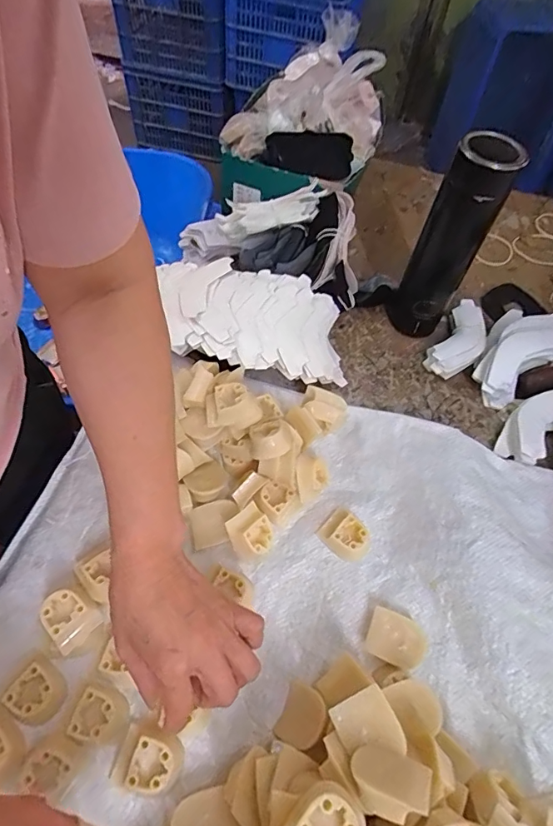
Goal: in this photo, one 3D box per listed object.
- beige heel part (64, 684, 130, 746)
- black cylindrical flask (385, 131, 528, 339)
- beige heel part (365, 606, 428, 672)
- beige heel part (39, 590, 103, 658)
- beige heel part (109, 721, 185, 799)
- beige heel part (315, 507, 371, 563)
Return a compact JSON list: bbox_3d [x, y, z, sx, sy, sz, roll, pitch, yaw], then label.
[{"bbox_3d":[-0.132,0.226,0.349,0.036,0.014,0.036,26,58,12],"label":"beige heel part"},{"bbox_3d":[0.188,-0.185,0.527,0.070,0.230,0.068,2,56,-3],"label":"black cylindrical flask"},{"bbox_3d":[0.100,0.190,0.395,0.044,0.021,0.039,21,57,9],"label":"beige heel part"},{"bbox_3d":[-0.164,0.163,0.373,0.039,0.026,0.034,40,62,20],"label":"beige heel part"},{"bbox_3d":[-0.092,0.251,0.338,0.046,0.019,0.040,24,58,11],"label":"beige heel part"},{"bbox_3d":[0.066,0.115,0.443,0.046,0.018,0.039,40,62,20],"label":"beige heel part"}]

